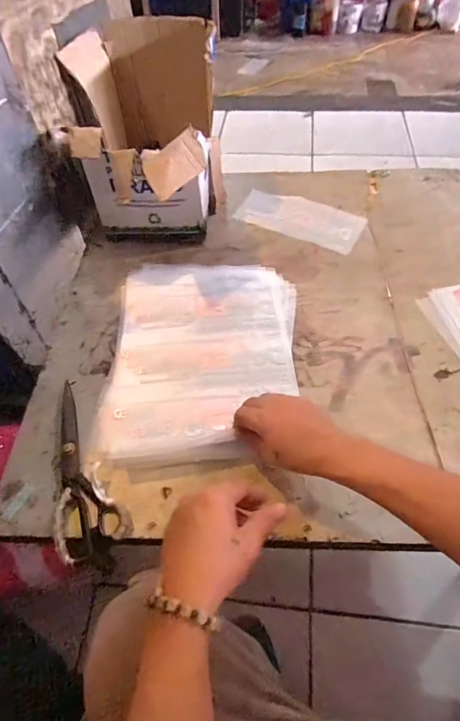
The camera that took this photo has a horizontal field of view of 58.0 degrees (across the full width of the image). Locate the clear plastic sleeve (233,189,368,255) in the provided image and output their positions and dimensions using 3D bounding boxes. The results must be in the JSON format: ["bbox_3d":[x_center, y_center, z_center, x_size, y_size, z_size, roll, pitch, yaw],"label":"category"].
[{"bbox_3d":[0.138,-0.281,0.827,0.239,0.010,0.101,23,69,15],"label":"clear plastic sleeve"}]

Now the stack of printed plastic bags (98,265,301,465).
[{"bbox_3d":[-0.037,-0.020,0.631,0.275,0.022,0.356,-2,54,1],"label":"stack of printed plastic bags"}]

